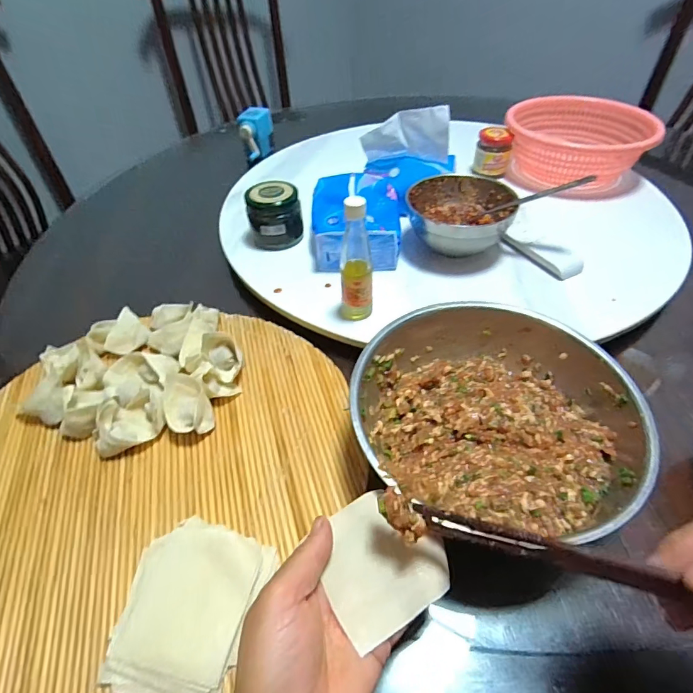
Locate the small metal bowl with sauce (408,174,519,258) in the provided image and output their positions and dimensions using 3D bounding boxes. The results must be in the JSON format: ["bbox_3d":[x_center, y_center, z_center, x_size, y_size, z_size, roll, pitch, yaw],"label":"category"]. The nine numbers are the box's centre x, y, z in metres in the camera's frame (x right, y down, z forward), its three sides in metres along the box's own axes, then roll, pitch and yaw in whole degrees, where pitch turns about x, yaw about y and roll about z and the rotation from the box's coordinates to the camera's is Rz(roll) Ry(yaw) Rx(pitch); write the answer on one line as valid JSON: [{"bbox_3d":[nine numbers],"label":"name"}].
[{"bbox_3d":[0.146,-0.165,0.563,0.129,0.079,0.113,0,47,2],"label":"small metal bowl with sauce"}]

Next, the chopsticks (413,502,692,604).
[{"bbox_3d":[0.142,0.109,0.199,0.228,0.014,0.010,4,44,30],"label":"chopsticks"}]

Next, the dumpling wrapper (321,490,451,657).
[{"bbox_3d":[0.021,0.136,0.272,0.074,0.010,0.074,-25,51,-20],"label":"dumpling wrapper"}]

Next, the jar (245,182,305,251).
[{"bbox_3d":[-0.097,-0.177,0.577,0.071,0.072,0.058,-11,47,-8],"label":"jar"}]

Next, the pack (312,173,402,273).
[{"bbox_3d":[0.013,-0.163,0.554,0.117,0.065,0.149,0,47,2],"label":"pack"}]

